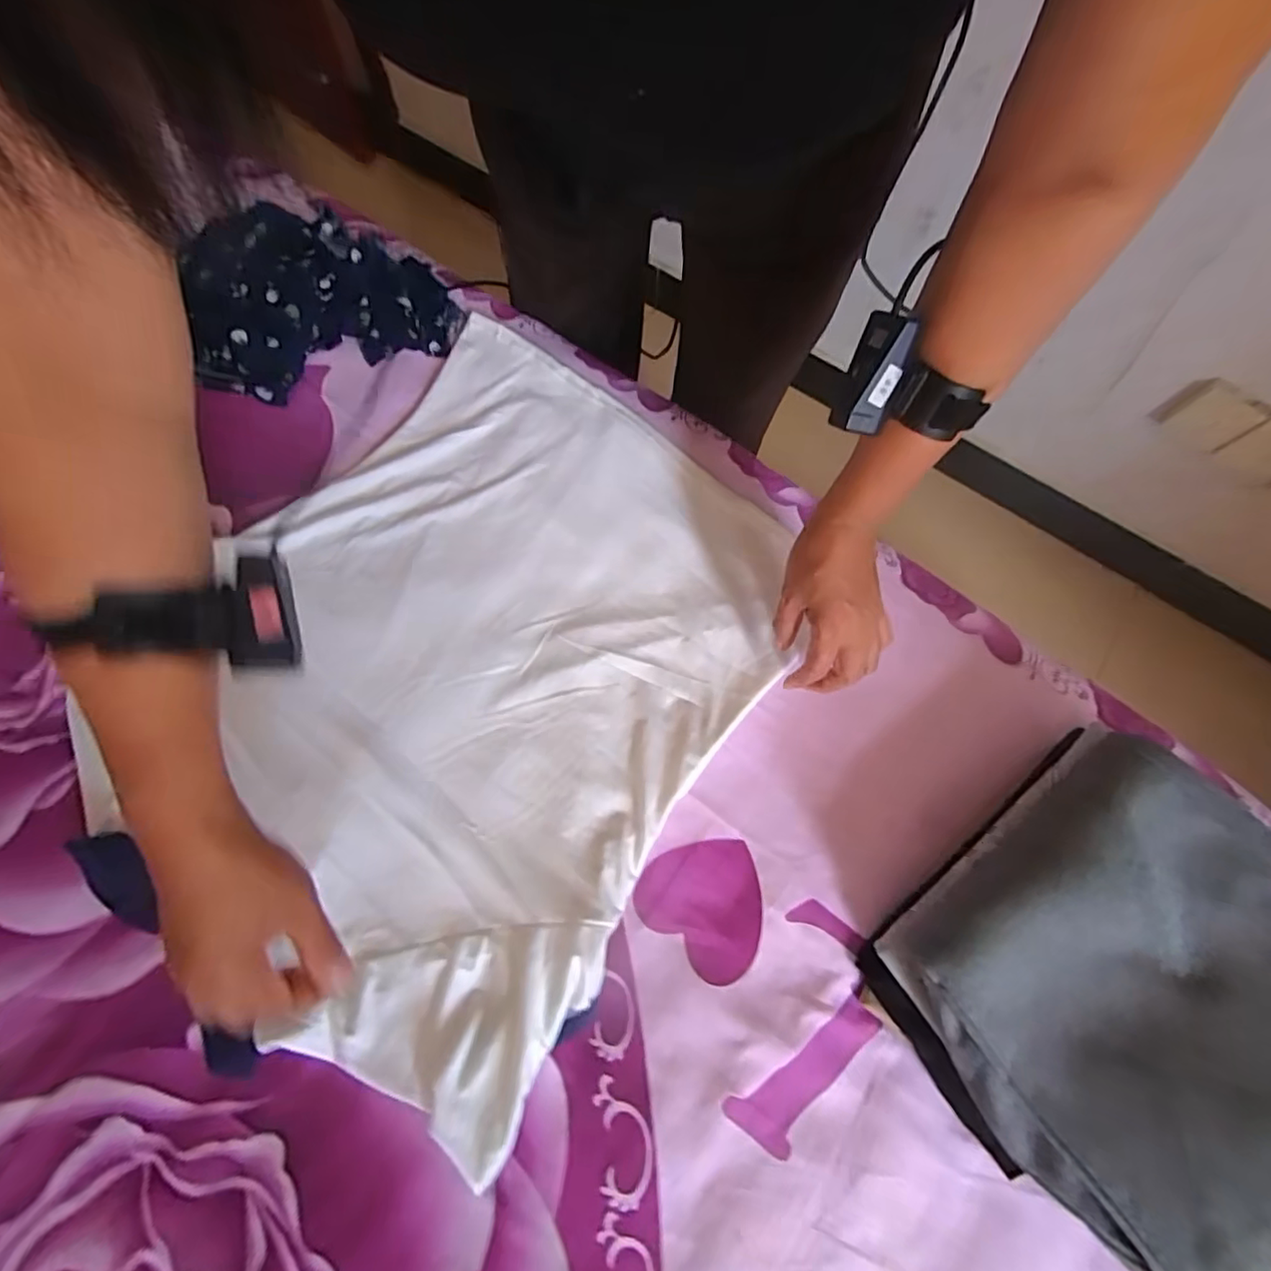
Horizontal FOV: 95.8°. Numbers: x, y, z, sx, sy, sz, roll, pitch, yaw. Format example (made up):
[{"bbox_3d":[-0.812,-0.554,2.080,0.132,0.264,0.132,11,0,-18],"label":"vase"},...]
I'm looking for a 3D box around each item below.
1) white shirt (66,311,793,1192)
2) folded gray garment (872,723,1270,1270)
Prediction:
[{"bbox_3d":[-0.152,0.024,0.543,0.475,0.043,0.611,32,73,10],"label":"white shirt"},{"bbox_3d":[0.346,0.237,0.398,0.272,0.110,0.223,-35,75,-12],"label":"folded gray garment"}]

